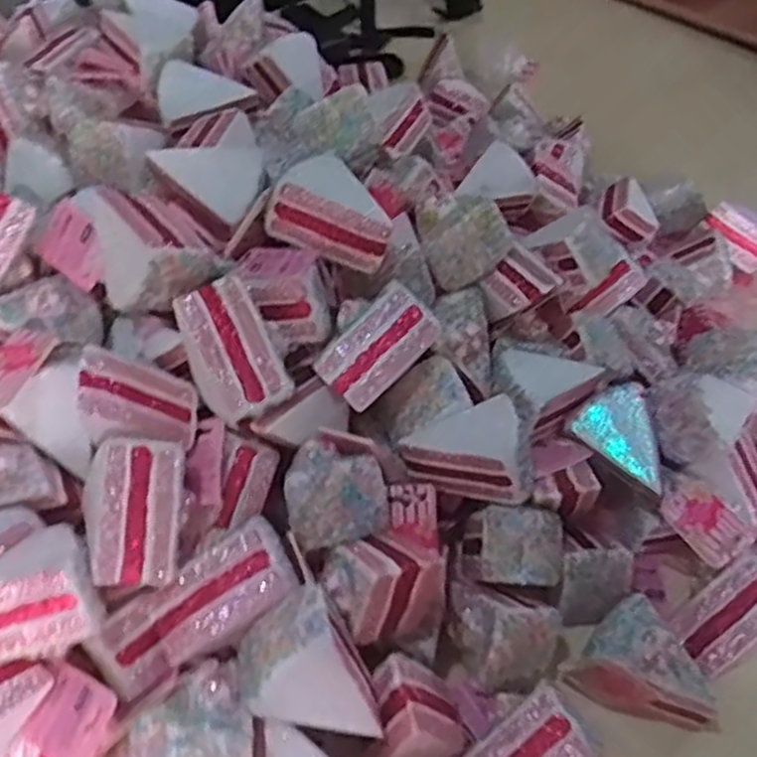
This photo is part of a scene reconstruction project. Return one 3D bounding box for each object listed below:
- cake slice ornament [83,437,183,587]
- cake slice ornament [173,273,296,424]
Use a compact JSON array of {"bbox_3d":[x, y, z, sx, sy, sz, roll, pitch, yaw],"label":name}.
[{"bbox_3d":[-0.157,0.087,0.506,0.054,0.052,0.090,4,70,-23],"label":"cake slice ornament"},{"bbox_3d":[-0.103,-0.018,0.545,0.055,0.045,0.093,-24,90,-22],"label":"cake slice ornament"}]

